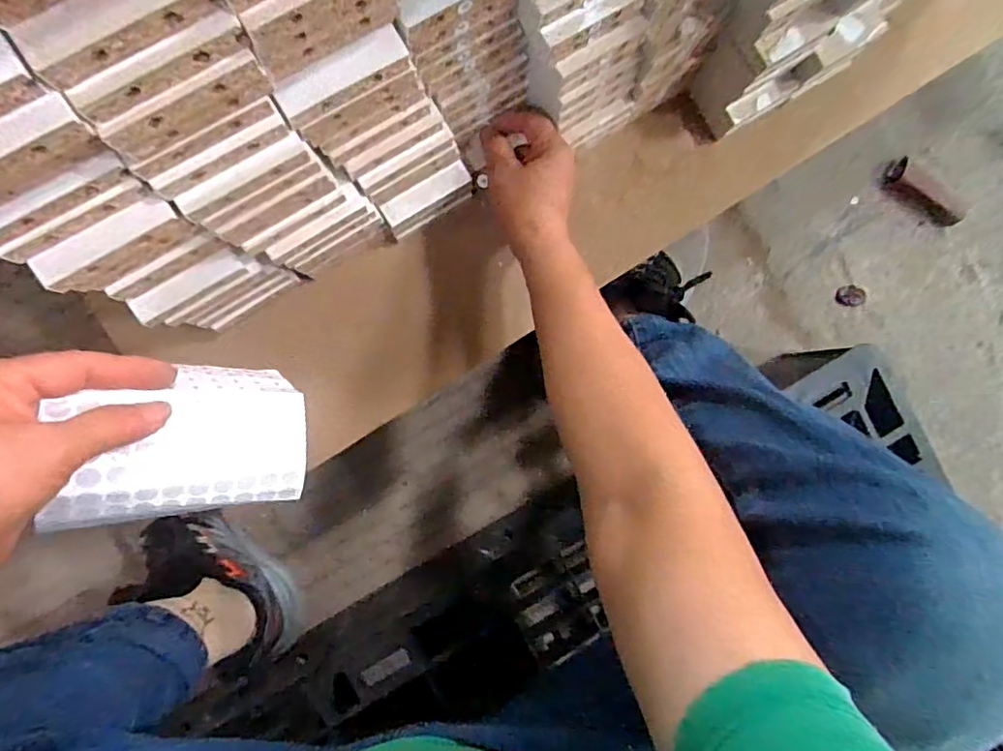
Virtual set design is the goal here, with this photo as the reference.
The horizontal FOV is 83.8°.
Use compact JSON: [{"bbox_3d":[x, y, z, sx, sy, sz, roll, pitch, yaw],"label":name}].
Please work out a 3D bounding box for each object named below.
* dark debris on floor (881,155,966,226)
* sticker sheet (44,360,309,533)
[{"bbox_3d":[0.539,-0.232,0.711,0.114,0.015,0.050,32,85,-6],"label":"dark debris on floor"},{"bbox_3d":[-0.174,0.036,0.311,0.116,0.038,0.077,-2,93,-39],"label":"sticker sheet"}]

